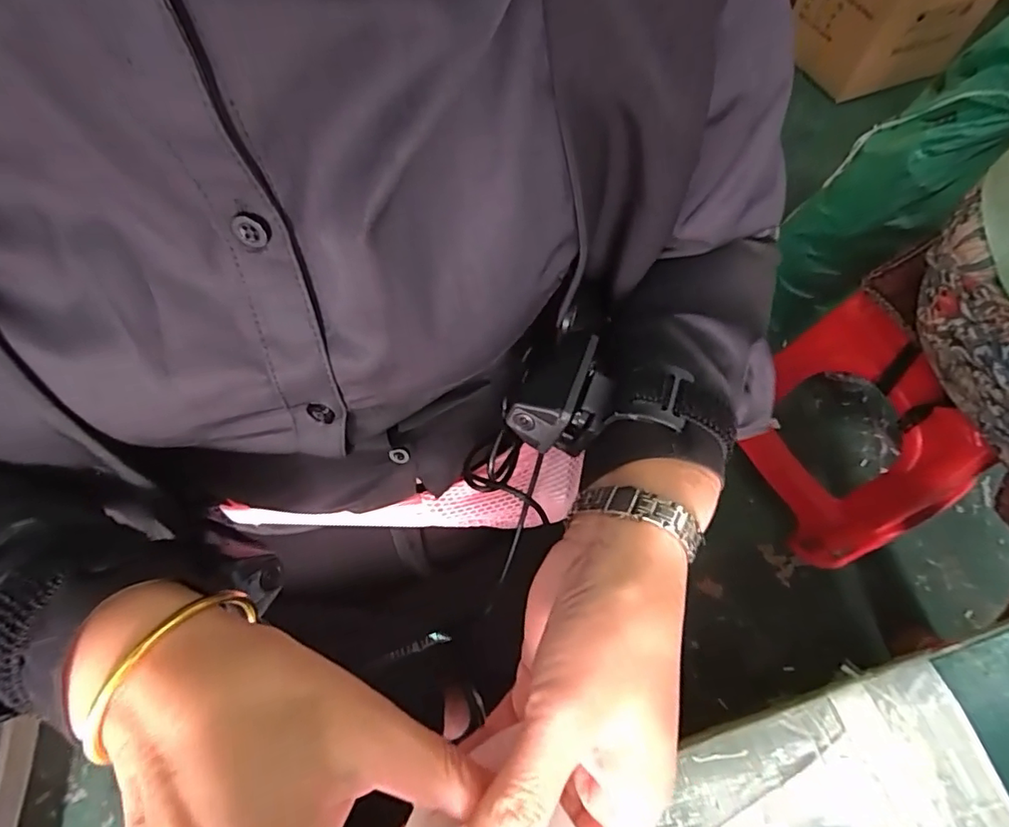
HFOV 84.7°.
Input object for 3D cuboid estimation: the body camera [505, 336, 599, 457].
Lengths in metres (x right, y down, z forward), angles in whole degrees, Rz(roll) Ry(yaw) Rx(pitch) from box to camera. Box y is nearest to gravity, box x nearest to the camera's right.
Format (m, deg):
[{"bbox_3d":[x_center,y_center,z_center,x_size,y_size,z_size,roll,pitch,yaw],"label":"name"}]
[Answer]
[{"bbox_3d":[0.028,-0.015,0.282,0.039,0.028,0.060,18,63,7],"label":"body camera"}]

